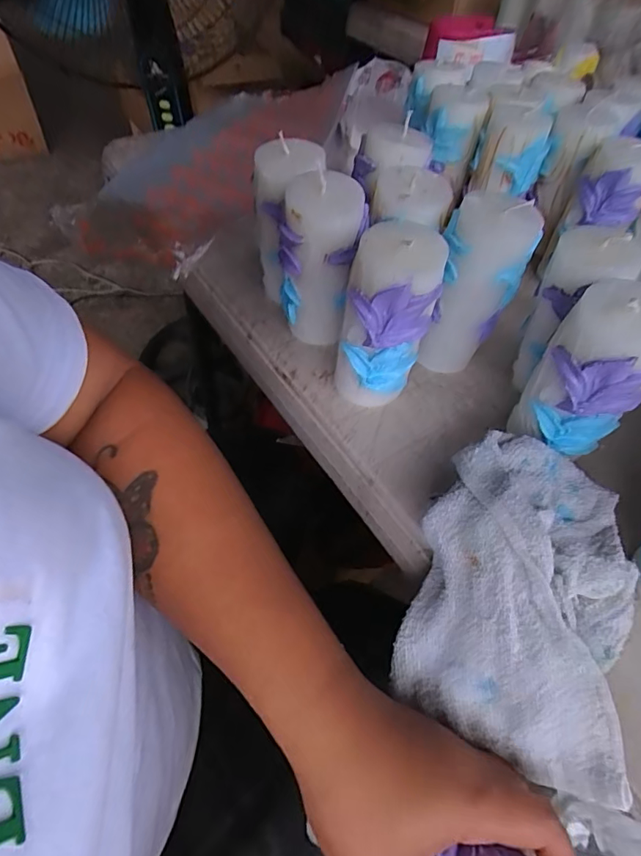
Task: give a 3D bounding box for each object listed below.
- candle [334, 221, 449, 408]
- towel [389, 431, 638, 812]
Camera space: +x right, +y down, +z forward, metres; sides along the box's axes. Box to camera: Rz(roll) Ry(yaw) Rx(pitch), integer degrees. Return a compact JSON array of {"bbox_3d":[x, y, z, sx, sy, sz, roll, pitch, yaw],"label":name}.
[{"bbox_3d":[0.037,-0.061,0.302,0.054,0.116,0.046,12,52,6],"label":"candle"},{"bbox_3d":[0.100,0.084,0.254,0.099,0.087,0.141,16,53,9],"label":"towel"}]

